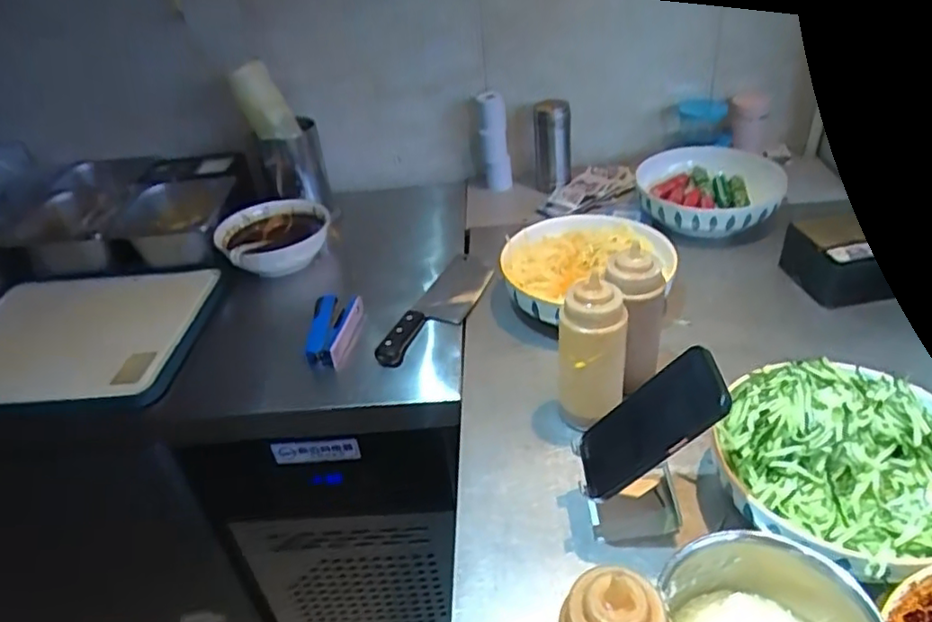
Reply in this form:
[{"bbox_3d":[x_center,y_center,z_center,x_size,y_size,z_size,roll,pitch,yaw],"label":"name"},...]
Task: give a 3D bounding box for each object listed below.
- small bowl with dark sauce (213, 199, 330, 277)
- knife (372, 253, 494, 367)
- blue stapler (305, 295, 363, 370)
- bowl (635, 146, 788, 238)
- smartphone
[{"bbox_3d":[-0.310,-0.113,1.036,0.167,0.084,0.171,-4,35,3],"label":"small bowl with dark sauce"},{"bbox_3d":[-0.034,-0.011,0.892,0.073,0.028,0.268,11,38,24],"label":"knife"},{"bbox_3d":[-0.173,0.028,0.848,0.065,0.041,0.111,-4,35,3],"label":"blue stapler"},{"bbox_3d":[0.399,-0.196,1.057,0.223,0.067,0.253,14,40,27],"label":"bowl"},{"bbox_3d":[0.151,0.096,0.540,0.013,0.148,0.074,32,31,-21],"label":"smartphone"}]

